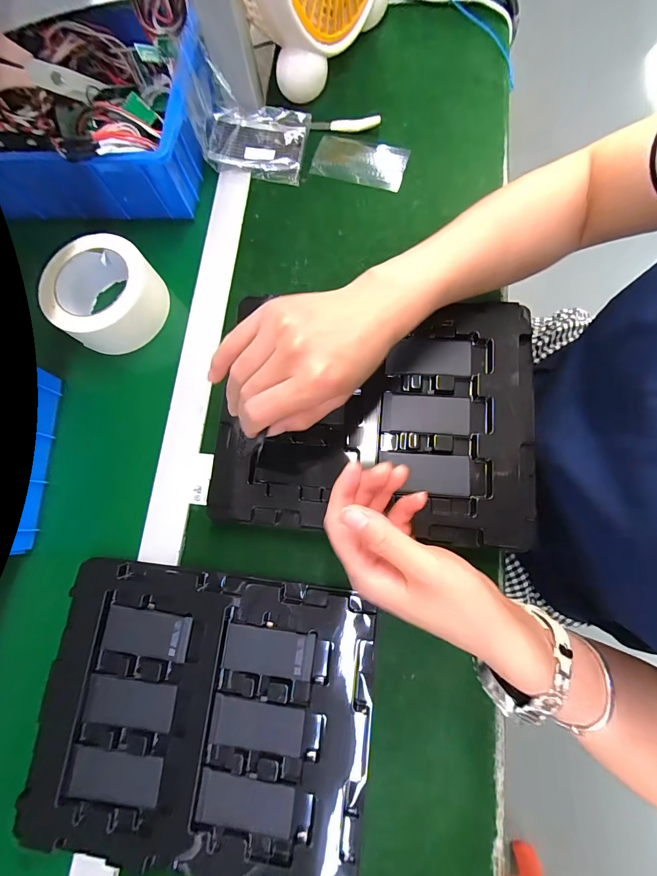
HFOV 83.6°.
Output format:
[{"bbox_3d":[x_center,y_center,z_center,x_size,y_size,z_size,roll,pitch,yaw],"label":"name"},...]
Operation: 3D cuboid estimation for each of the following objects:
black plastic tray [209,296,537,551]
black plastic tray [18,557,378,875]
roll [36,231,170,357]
[{"bbox_3d":[0.039,-0.024,0.329,0.272,0.030,0.211,6,78,0],"label":"black plastic tray"},{"bbox_3d":[-0.104,0.230,0.306,0.269,0.027,0.215,5,77,5],"label":"black plastic tray"},{"bbox_3d":[-0.235,-0.151,0.394,0.110,0.055,0.116,-1,77,4],"label":"roll"}]

